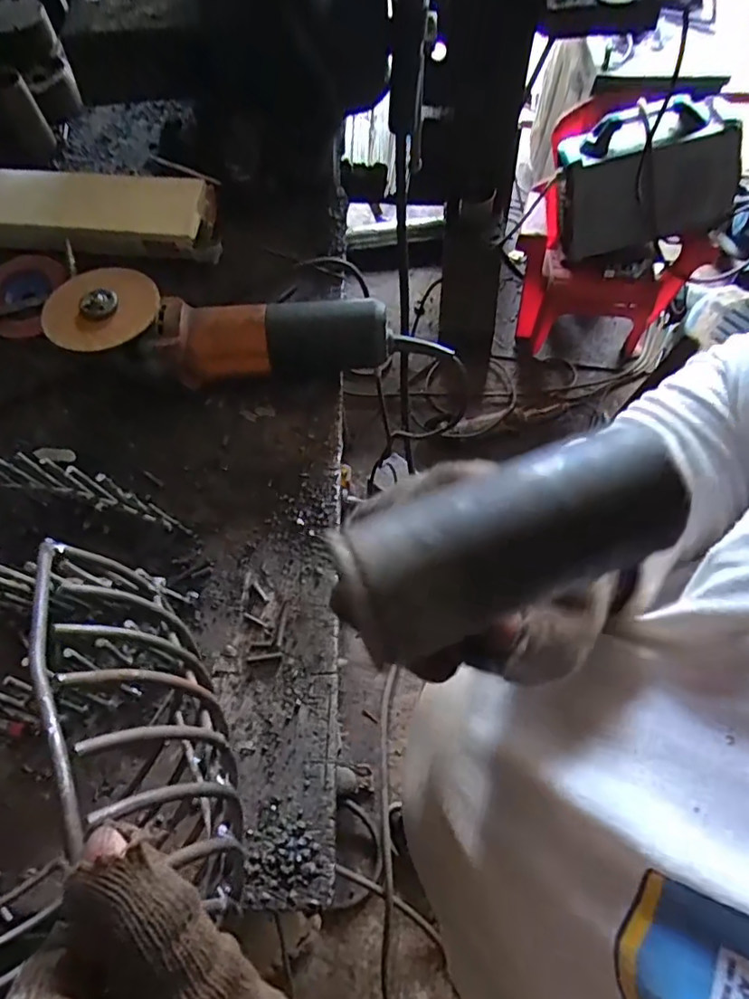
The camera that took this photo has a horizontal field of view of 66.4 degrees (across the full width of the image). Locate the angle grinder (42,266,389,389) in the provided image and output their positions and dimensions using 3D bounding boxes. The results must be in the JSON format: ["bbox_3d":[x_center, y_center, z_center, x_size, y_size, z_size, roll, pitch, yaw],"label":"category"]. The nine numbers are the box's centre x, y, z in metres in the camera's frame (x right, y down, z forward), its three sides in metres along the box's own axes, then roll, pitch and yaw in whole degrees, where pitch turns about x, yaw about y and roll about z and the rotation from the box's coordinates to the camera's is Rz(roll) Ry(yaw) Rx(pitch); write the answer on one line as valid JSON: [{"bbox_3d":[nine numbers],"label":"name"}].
[{"bbox_3d":[-0.131,-0.154,0.505,0.284,0.073,0.080,1,65,-14],"label":"angle grinder"}]

